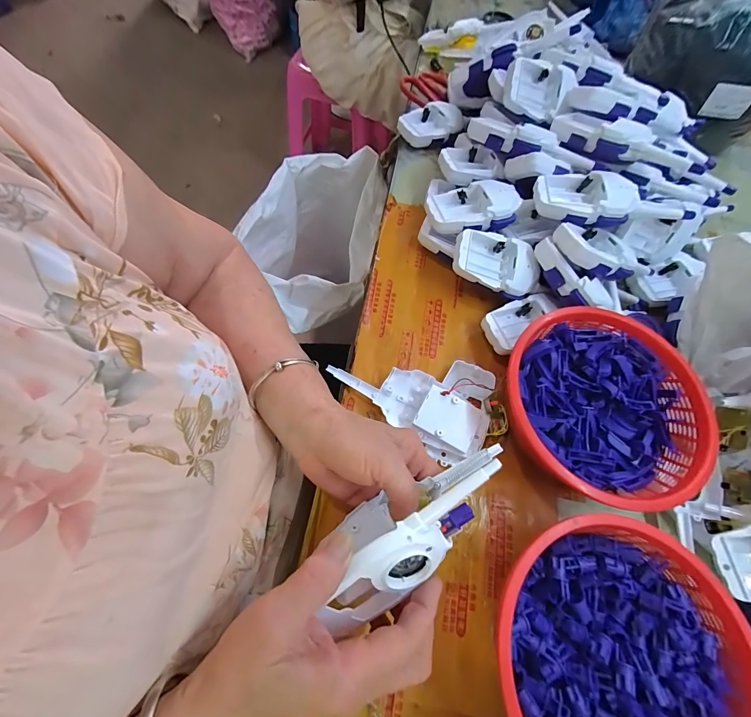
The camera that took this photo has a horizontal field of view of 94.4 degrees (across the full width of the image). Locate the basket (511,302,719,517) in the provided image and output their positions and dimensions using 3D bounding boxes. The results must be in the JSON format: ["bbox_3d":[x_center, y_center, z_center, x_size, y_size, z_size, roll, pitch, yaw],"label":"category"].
[{"bbox_3d":[0.209,0.049,0.338,0.175,0.070,0.176,2,67,-4],"label":"basket"}]

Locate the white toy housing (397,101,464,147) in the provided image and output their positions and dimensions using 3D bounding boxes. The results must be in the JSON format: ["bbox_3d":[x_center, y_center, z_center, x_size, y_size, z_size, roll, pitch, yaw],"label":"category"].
[{"bbox_3d":[0.083,-0.359,0.530,0.101,0.028,0.062,-7,68,-8],"label":"white toy housing"}]

